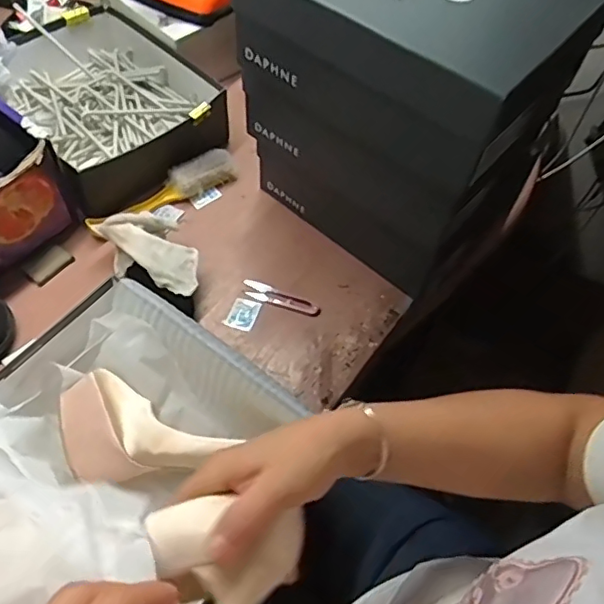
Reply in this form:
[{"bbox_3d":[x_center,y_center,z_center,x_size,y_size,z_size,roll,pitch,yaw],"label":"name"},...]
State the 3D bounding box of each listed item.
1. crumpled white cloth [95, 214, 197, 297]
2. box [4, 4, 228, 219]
[{"bbox_3d":[-0.193,-0.071,0.719,0.145,0.035,0.084,20,58,8],"label":"crumpled white cloth"},{"bbox_3d":[-0.301,-0.305,0.858,0.257,0.085,0.337,-36,67,-24],"label":"box"}]

